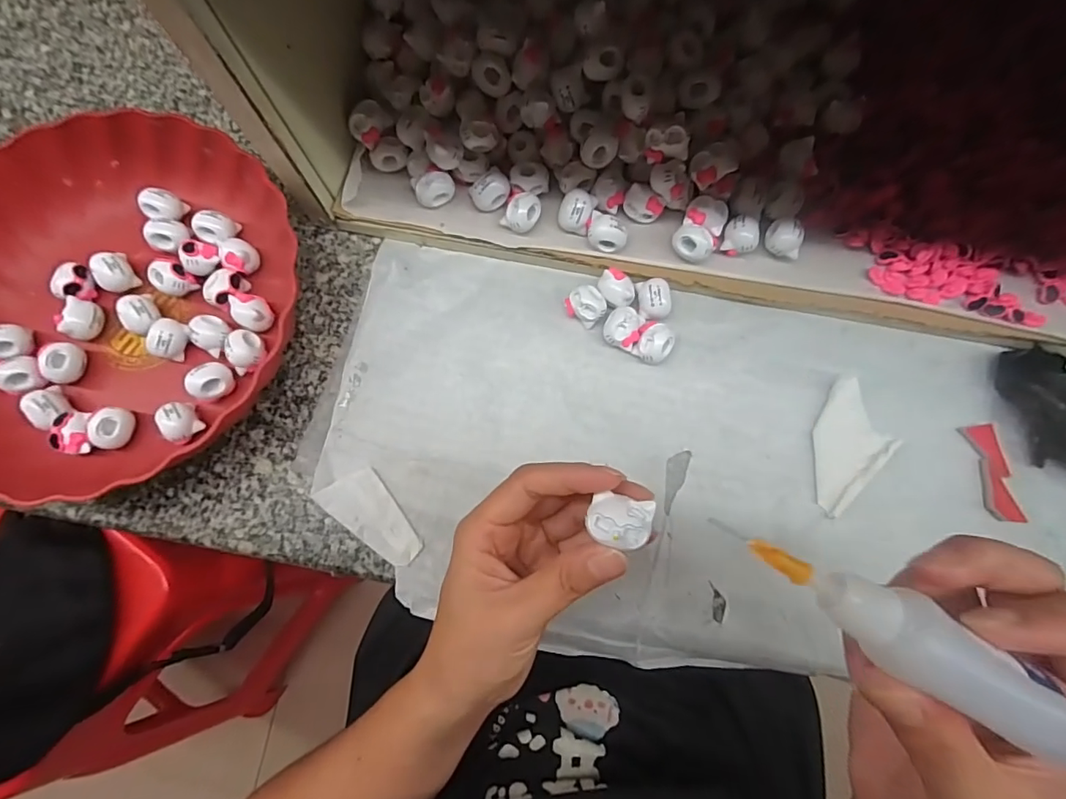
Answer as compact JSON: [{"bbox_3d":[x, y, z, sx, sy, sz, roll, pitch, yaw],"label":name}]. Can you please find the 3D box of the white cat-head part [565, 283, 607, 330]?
[{"bbox_3d":[0.035,-0.062,0.319,0.025,0.018,0.021,32,79,9],"label":"white cat-head part"}]

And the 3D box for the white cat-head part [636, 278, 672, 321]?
[{"bbox_3d":[0.078,-0.064,0.319,0.019,0.022,0.024,-6,76,0],"label":"white cat-head part"}]

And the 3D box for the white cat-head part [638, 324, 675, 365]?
[{"bbox_3d":[0.076,-0.034,0.312,0.021,0.020,0.024,35,79,9],"label":"white cat-head part"}]

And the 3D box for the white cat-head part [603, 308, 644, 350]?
[{"bbox_3d":[0.056,-0.046,0.314,0.021,0.019,0.025,21,77,6],"label":"white cat-head part"}]

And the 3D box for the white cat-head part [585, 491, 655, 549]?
[{"bbox_3d":[0.034,0.047,0.191,0.023,0.007,0.019,14,76,4],"label":"white cat-head part"}]

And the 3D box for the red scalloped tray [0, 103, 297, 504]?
[{"bbox_3d":[-0.262,-0.061,0.309,0.227,0.047,0.236,-27,77,-5],"label":"red scalloped tray"}]

